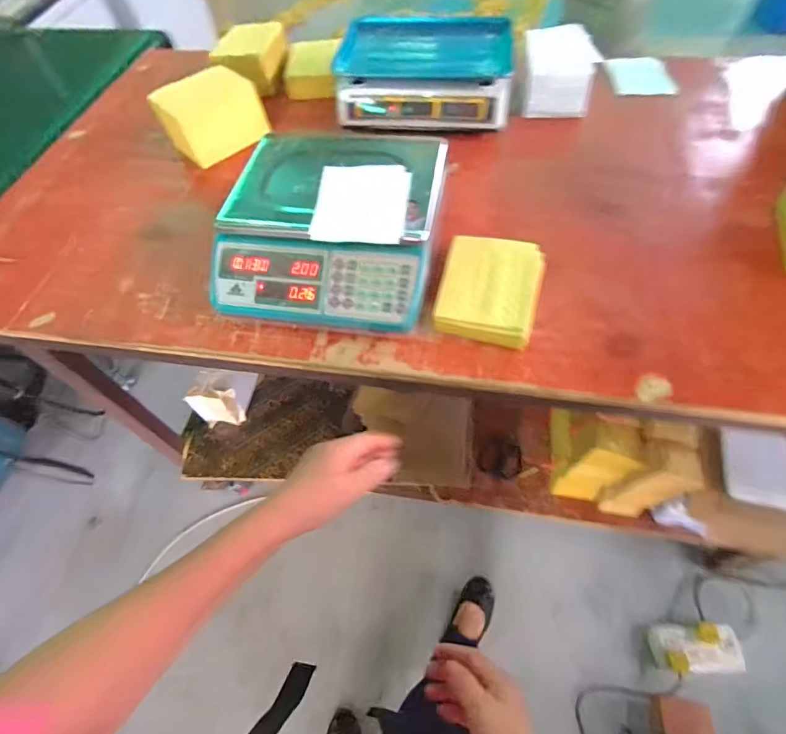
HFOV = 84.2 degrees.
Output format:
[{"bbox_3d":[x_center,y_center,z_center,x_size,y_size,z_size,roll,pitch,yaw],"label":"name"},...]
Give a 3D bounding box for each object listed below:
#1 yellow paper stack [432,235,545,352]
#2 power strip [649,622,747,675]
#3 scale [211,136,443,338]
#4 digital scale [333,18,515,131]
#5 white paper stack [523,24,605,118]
[{"bbox_3d":[0.134,-0.110,0.601,0.130,0.027,0.162,12,60,12],"label":"yellow paper stack"},{"bbox_3d":[0.762,0.698,1.085,0.217,0.048,0.105,-4,58,2],"label":"power strip"},{"bbox_3d":[-0.088,-0.206,0.618,0.288,0.103,0.286,5,59,8],"label":"scale"},{"bbox_3d":[0.060,-0.564,0.840,0.323,0.095,0.213,4,59,7],"label":"digital scale"},{"bbox_3d":[0.319,-0.578,0.851,0.131,0.080,0.174,4,59,7],"label":"white paper stack"}]

